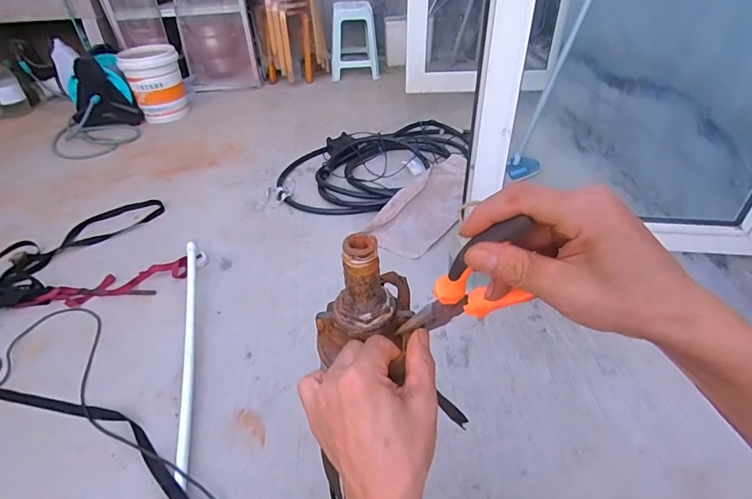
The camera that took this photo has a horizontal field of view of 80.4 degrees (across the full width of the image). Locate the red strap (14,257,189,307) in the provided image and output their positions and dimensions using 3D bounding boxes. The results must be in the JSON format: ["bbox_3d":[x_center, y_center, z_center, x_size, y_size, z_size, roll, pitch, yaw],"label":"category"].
[{"bbox_3d":[-0.839,0.106,1.404,0.481,0.037,0.114,-13,43,-14],"label":"red strap"}]

